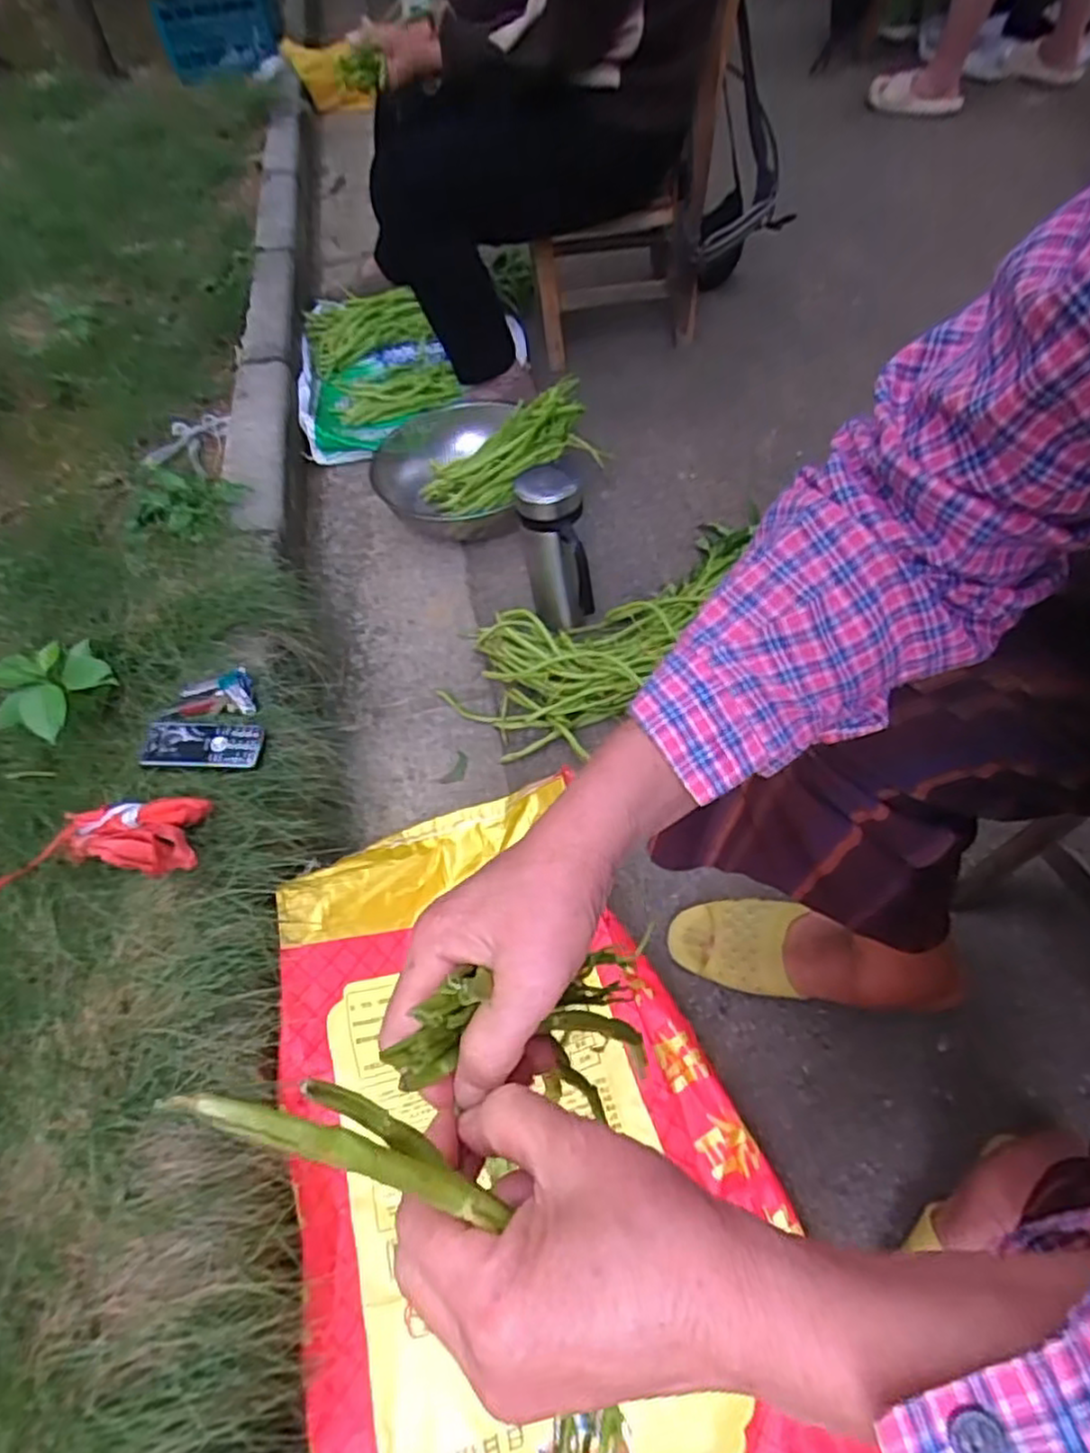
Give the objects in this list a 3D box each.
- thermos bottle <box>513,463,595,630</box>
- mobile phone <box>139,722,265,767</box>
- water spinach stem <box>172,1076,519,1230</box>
[{"bbox_3d":[0.012,-0.213,0.942,0.086,0.216,0.125,-6,54,-2],"label":"thermos bottle"},{"bbox_3d":[-0.387,0.020,0.806,0.125,0.014,0.060,-3,55,6],"label":"mobile phone"},{"bbox_3d":[-0.057,0.124,0.218,0.102,0.010,0.020,32,50,-21],"label":"water spinach stem"}]

